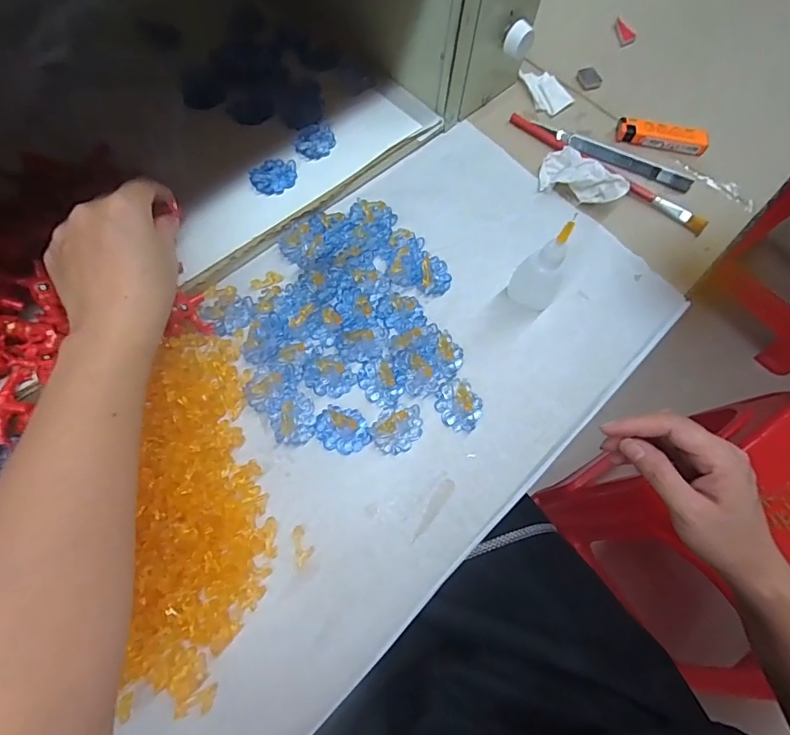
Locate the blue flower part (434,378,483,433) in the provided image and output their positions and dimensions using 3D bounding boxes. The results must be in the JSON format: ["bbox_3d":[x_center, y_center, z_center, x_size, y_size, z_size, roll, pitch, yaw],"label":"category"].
[{"bbox_3d":[0.046,0.026,0.333,0.030,0.007,0.036,-30,72,-15],"label":"blue flower part"}]

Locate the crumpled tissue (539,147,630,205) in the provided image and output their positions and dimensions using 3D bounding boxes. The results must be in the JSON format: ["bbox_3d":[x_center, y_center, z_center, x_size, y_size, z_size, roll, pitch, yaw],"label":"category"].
[{"bbox_3d":[0.161,-0.162,0.412,0.047,0.019,0.078,-39,60,-18],"label":"crumpled tissue"}]

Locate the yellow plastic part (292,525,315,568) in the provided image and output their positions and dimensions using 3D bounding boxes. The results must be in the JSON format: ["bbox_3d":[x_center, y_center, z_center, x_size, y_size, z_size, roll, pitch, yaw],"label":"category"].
[{"bbox_3d":[-0.057,0.110,0.296,0.011,0.006,0.023,-12,68,-8],"label":"yellow plastic part"}]

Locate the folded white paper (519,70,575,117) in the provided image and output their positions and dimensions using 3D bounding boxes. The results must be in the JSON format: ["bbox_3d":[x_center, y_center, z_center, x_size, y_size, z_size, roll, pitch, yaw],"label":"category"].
[{"bbox_3d":[0.146,-0.271,0.465,0.035,0.008,0.060,-29,71,-14],"label":"folded white paper"}]

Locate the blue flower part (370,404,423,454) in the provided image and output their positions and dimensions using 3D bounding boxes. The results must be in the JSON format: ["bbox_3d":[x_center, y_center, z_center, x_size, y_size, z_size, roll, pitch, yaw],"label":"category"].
[{"bbox_3d":[0.002,0.042,0.327,0.036,0.005,0.030,-14,68,-9],"label":"blue flower part"}]

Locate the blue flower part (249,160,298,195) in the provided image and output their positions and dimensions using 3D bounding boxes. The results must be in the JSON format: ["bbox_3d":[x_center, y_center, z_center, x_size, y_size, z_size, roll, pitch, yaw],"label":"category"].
[{"bbox_3d":[-0.096,-0.153,0.381,0.036,0.004,0.029,-19,69,-11],"label":"blue flower part"}]

